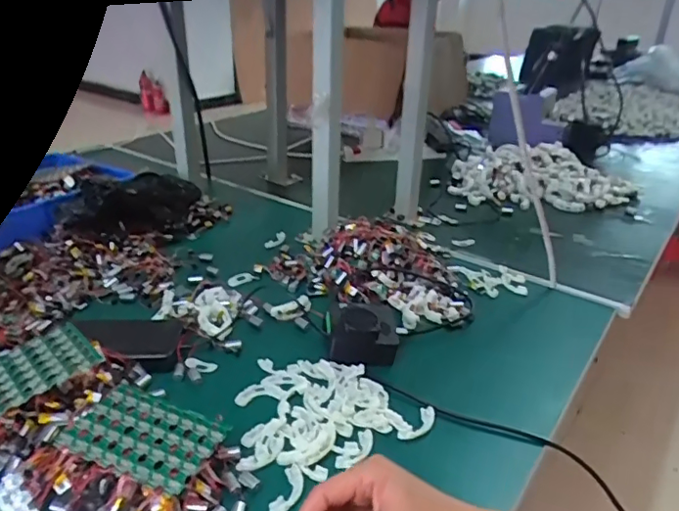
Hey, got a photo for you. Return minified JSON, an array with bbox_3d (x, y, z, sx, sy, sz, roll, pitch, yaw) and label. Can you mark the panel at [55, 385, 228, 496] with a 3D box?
[{"bbox_3d":[-0.165,0.152,0.464,0.119,0.006,0.083,15,26,16],"label":"panel"}]

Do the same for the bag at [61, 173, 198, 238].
[{"bbox_3d":[-0.341,-0.081,0.908,0.216,0.081,0.125,-10,28,-20],"label":"bag"}]

